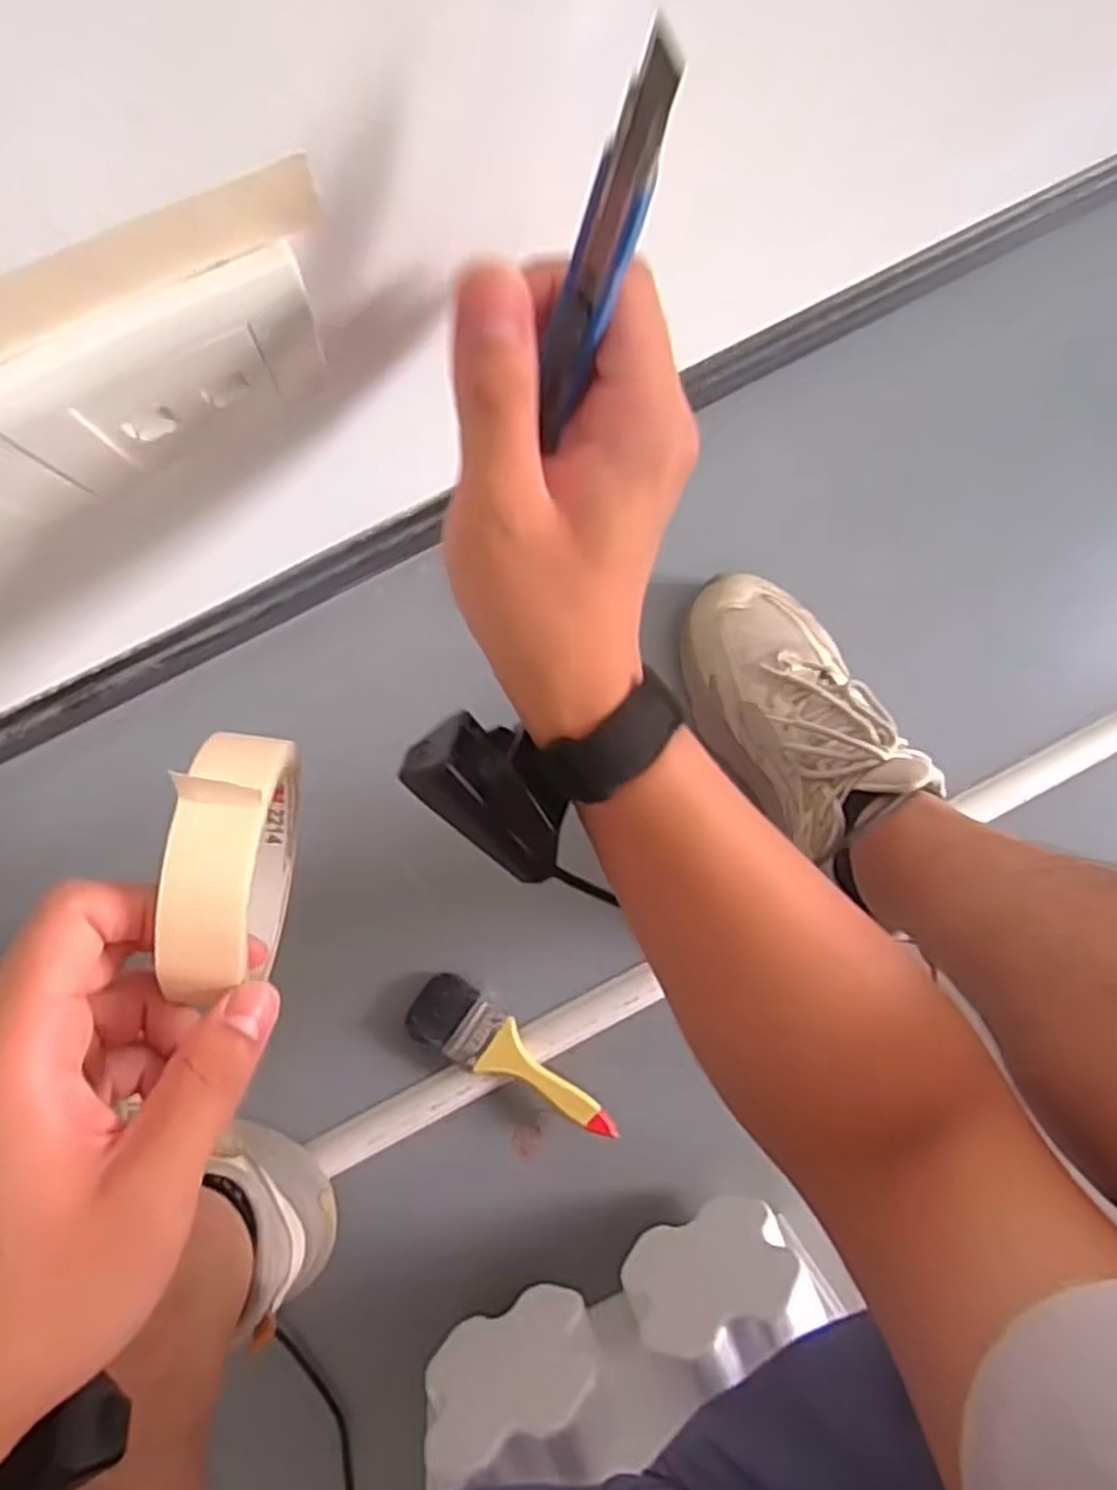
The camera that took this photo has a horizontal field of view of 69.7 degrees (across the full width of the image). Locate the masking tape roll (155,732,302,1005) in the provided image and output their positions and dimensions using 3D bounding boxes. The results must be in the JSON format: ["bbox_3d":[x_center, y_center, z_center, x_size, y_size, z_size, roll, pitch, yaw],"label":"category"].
[{"bbox_3d":[-0.113,0.042,0.287,0.027,0.094,0.089,6,93,-9],"label":"masking tape roll"}]

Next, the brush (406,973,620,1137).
[{"bbox_3d":[-0.030,0.232,0.593,0.172,0.012,0.050,33,82,0],"label":"brush"}]

